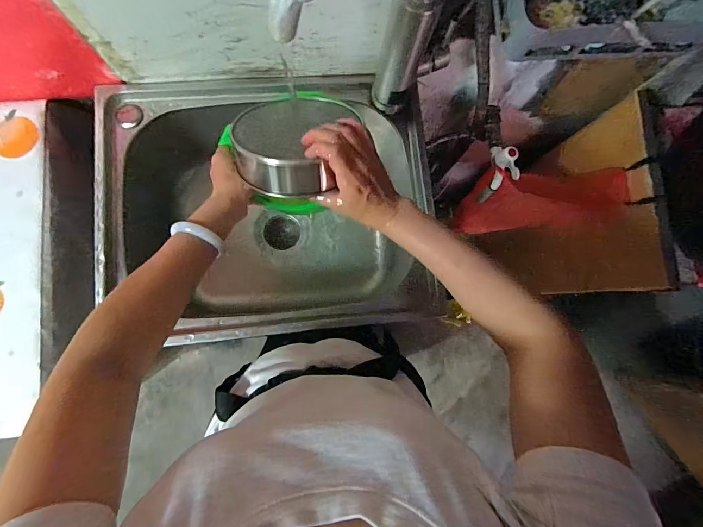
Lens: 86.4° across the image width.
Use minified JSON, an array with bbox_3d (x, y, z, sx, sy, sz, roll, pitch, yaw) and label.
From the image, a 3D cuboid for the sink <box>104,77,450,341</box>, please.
[{"bbox_3d":[-0.131,-0.092,0.661,0.488,0.209,0.418,-5,84,-4],"label":"sink"}]

